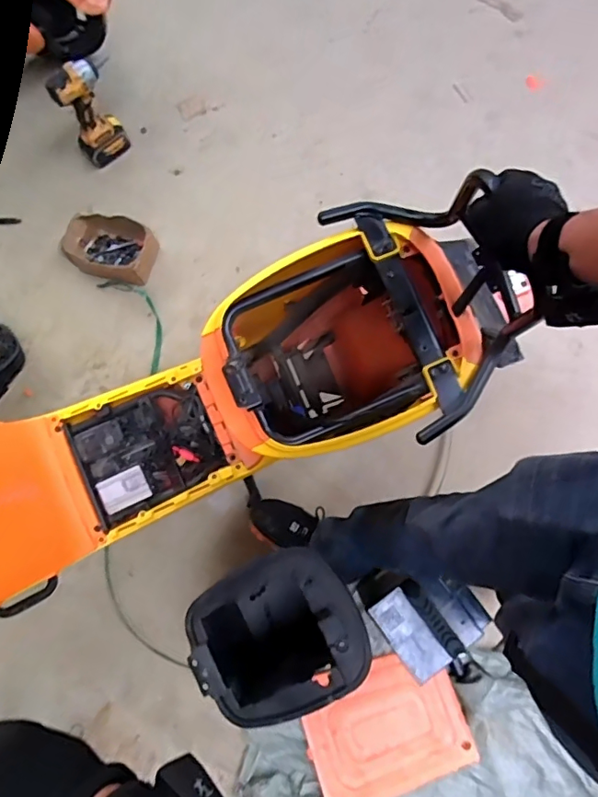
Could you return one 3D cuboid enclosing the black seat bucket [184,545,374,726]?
[{"bbox_3d":[-0.032,0.429,0.998,0.303,0.331,0.257,-25,78,-2],"label":"black seat bucket"}]

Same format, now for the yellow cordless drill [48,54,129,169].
[{"bbox_3d":[-0.524,-0.717,1.324,0.150,0.249,0.079,-43,80,-5],"label":"yellow cordless drill"}]

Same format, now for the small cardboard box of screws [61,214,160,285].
[{"bbox_3d":[-0.487,-0.393,1.342,0.233,0.092,0.156,16,80,6],"label":"small cardboard box of screws"}]

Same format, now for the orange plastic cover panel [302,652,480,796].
[{"bbox_3d":[0.180,0.690,1.082,0.323,0.027,0.251,-19,79,-3],"label":"orange plastic cover panel"}]

